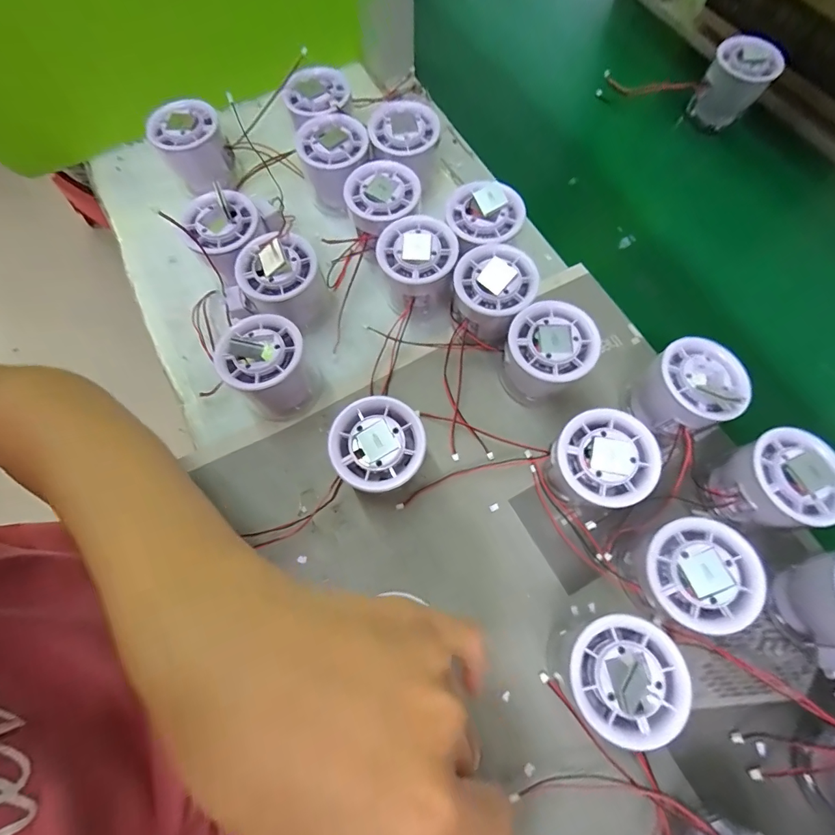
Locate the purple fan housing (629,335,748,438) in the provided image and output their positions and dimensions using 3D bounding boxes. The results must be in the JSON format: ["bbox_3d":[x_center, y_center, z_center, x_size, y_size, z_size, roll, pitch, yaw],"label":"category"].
[{"bbox_3d":[0.178,-0.016,0.289,0.055,0.061,0.054,0,71,0],"label":"purple fan housing"}]

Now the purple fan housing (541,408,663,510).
[{"bbox_3d":[0.113,0.031,0.273,0.054,0.058,0.056,0,71,0],"label":"purple fan housing"}]

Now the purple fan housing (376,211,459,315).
[{"bbox_3d":[0.000,-0.110,0.324,0.054,0.057,0.059,0,71,0],"label":"purple fan housing"}]

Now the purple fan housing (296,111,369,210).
[{"bbox_3d":[-0.068,-0.209,0.363,0.057,0.062,0.063,-8,71,-3],"label":"purple fan housing"}]

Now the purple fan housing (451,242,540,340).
[{"bbox_3d":[0.053,-0.086,0.313,0.053,0.057,0.059,23,72,8],"label":"purple fan housing"}]

